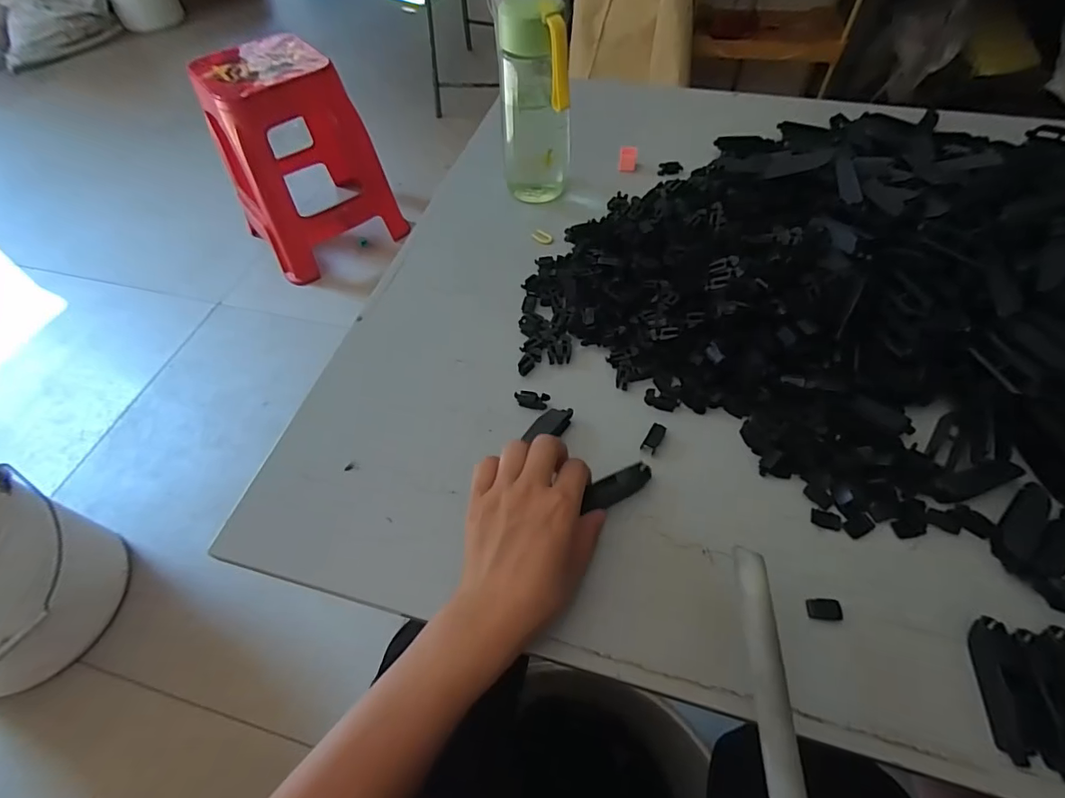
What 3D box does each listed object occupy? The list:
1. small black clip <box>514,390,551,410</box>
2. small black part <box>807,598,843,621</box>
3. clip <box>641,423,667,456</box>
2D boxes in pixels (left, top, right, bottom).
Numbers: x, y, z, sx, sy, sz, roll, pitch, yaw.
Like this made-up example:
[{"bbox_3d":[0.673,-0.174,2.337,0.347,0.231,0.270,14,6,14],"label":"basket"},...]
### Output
[{"bbox_3d":[0.000,0.000,0.429,0.028,0.011,0.012,14,57,12],"label":"small black clip"},{"bbox_3d":[0.195,0.139,0.334,0.021,0.004,0.013,4,56,6],"label":"small black part"},{"bbox_3d":[0.098,0.031,0.405,0.012,0.006,0.029,26,61,20],"label":"clip"}]

